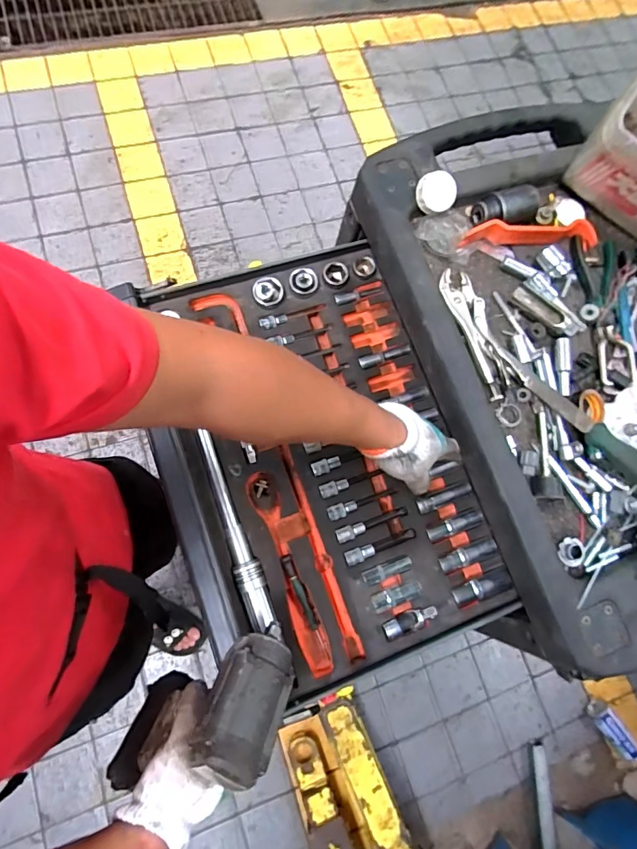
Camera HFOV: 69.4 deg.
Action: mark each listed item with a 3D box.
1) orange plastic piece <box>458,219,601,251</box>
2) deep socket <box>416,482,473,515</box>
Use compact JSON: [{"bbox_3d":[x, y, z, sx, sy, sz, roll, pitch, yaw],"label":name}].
[{"bbox_3d":[0.284,-0.253,0.618,0.198,0.037,0.033,-7,78,-9],"label":"orange plastic piece"},{"bbox_3d":[0.171,0.100,0.620,0.079,0.017,0.021,-16,79,-11],"label":"deep socket"}]

